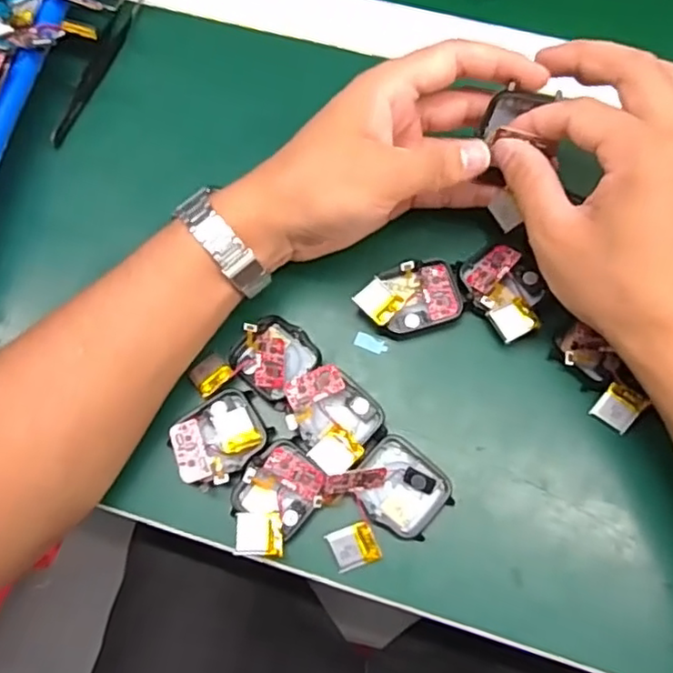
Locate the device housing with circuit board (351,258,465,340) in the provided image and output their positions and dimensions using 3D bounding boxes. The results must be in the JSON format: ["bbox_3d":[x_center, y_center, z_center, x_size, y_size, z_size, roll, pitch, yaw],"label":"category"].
[{"bbox_3d":[0.038,-0.019,0.335,0.054,0.013,0.035,-22,73,-4],"label":"device housing with circuit board"}]

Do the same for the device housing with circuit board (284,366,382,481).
[{"bbox_3d":[-0.003,0.040,0.316,0.048,0.014,0.045,38,78,13],"label":"device housing with circuit board"}]

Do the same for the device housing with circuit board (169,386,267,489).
[{"bbox_3d":[-0.060,0.050,0.318,0.038,0.008,0.048,43,80,8],"label":"device housing with circuit board"}]

